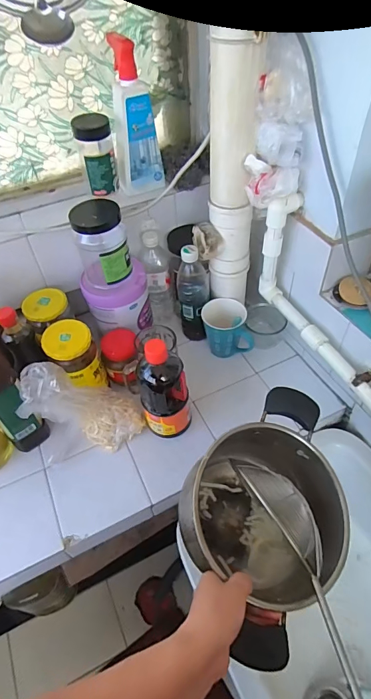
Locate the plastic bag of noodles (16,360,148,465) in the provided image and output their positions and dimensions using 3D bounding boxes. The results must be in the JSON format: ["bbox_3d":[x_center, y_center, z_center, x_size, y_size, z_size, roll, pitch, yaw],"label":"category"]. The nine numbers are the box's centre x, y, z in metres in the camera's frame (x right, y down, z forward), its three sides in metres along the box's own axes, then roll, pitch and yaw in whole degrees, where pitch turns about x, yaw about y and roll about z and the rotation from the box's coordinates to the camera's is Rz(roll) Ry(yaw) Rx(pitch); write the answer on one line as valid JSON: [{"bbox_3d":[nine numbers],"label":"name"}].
[{"bbox_3d":[-0.181,0.087,0.673,0.180,0.205,0.108,-24,52,-16],"label":"plastic bag of noodles"}]

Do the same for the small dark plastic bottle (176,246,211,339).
[{"bbox_3d":[0.018,-0.104,0.807,0.066,0.220,0.071,-4,49,1],"label":"small dark plastic bottle"}]

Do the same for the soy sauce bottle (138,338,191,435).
[{"bbox_3d":[-0.035,0.072,0.670,0.087,0.211,0.074,-25,52,-16],"label":"soy sauce bottle"}]

